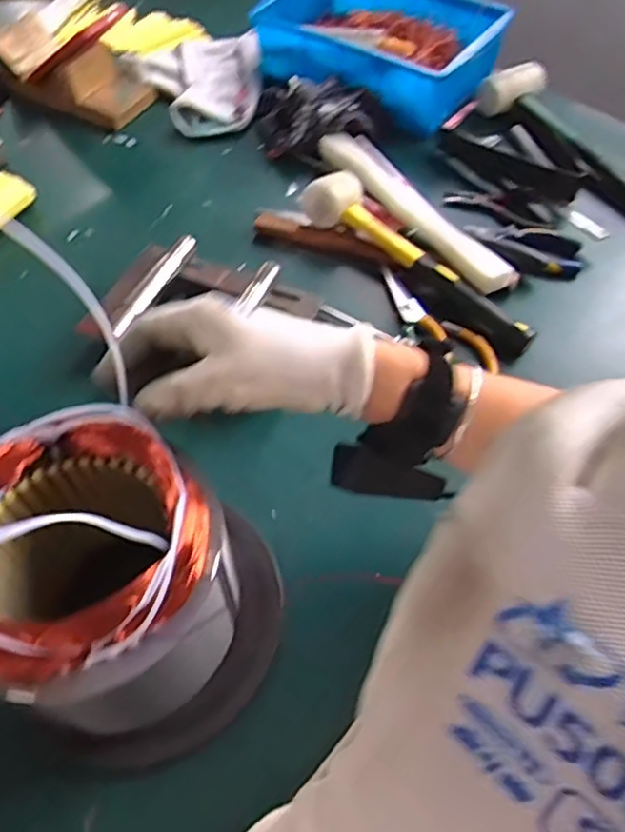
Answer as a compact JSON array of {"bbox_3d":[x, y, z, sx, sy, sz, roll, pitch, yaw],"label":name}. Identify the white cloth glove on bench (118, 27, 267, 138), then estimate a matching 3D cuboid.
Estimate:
[{"bbox_3d":[-0.135,-0.455,0.860,0.187,0.032,0.218,-27,61,-17],"label":"white cloth glove on bench"}]

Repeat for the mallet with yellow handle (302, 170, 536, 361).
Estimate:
[{"bbox_3d":[0.106,-0.160,0.636,0.060,0.059,0.276,-39,65,-23],"label":"mallet with yellow handle"}]

